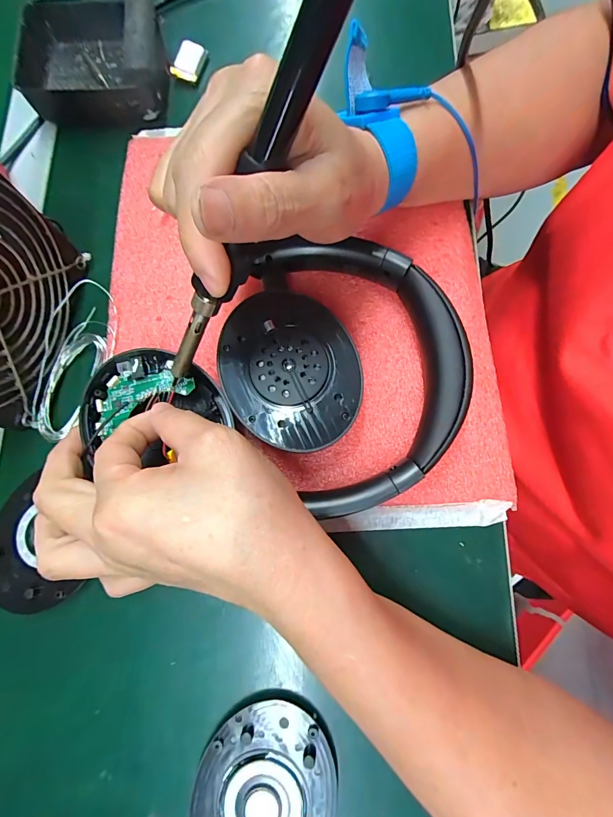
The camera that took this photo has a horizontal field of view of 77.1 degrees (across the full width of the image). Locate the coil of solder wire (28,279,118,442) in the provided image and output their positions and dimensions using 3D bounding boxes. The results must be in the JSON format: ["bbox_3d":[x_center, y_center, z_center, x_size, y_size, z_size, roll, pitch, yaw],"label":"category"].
[{"bbox_3d":[-0.141,-0.030,0.231,0.039,0.016,0.095,9,79,6],"label":"coil of solder wire"}]

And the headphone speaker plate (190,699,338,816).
[{"bbox_3d":[-0.021,0.191,0.187,0.066,0.010,0.081,7,78,5],"label":"headphone speaker plate"}]

